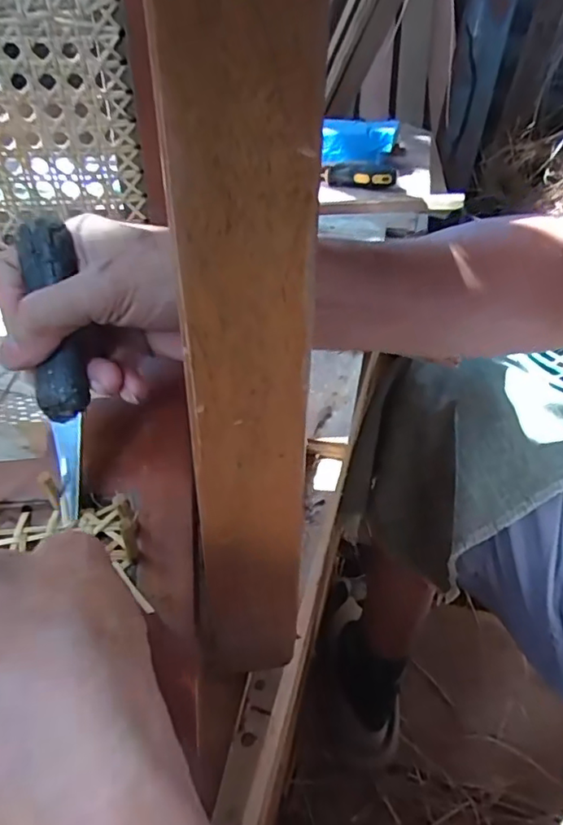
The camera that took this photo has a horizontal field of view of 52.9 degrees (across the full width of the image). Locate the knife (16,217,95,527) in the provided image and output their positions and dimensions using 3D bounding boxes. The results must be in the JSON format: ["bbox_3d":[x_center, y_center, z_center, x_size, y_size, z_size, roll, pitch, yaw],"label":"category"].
[{"bbox_3d":[-0.101,-0.019,0.264,0.023,0.133,0.027,-7,-1,-11],"label":"knife"}]

